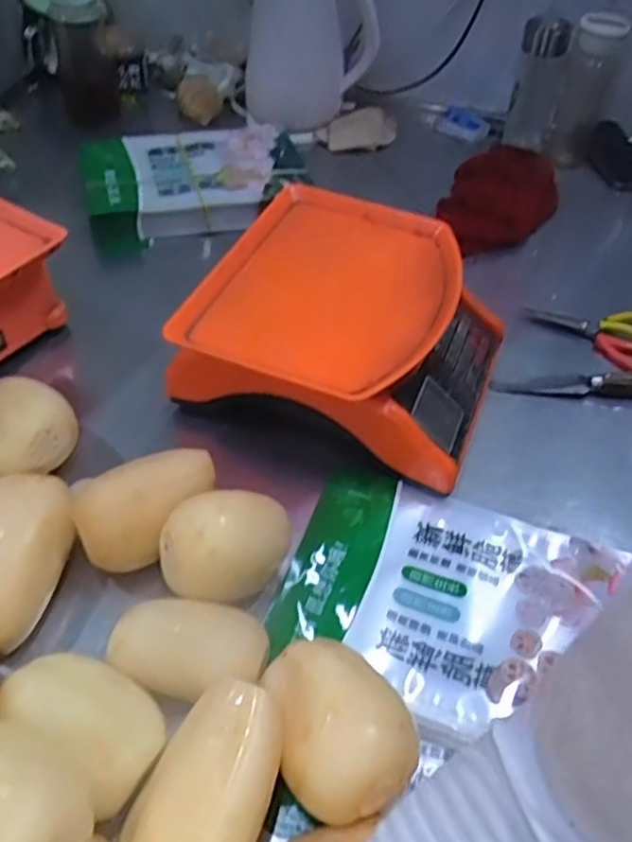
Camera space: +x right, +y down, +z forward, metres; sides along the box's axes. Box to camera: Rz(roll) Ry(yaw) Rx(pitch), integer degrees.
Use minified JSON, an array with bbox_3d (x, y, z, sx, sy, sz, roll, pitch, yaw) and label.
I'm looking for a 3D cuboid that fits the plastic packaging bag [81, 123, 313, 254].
[{"bbox_3d":[-0.167,-0.338,0.933,0.288,0.049,0.211,-12,50,-14],"label":"plastic packaging bag"}]

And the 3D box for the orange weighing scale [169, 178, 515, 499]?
[{"bbox_3d":[0.036,-0.081,0.668,0.282,0.127,0.262,20,50,13],"label":"orange weighing scale"}]

